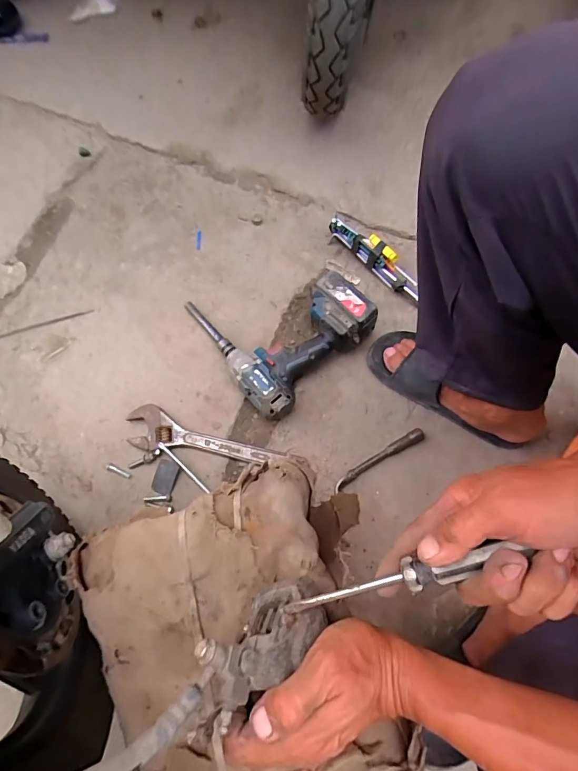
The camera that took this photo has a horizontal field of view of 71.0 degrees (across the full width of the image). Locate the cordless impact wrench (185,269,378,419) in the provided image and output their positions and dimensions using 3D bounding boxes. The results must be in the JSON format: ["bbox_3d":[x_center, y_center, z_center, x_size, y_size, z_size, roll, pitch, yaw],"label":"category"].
[{"bbox_3d":[-0.017,-0.109,0.671,0.242,0.076,0.253,-38,76,-12],"label":"cordless impact wrench"}]

